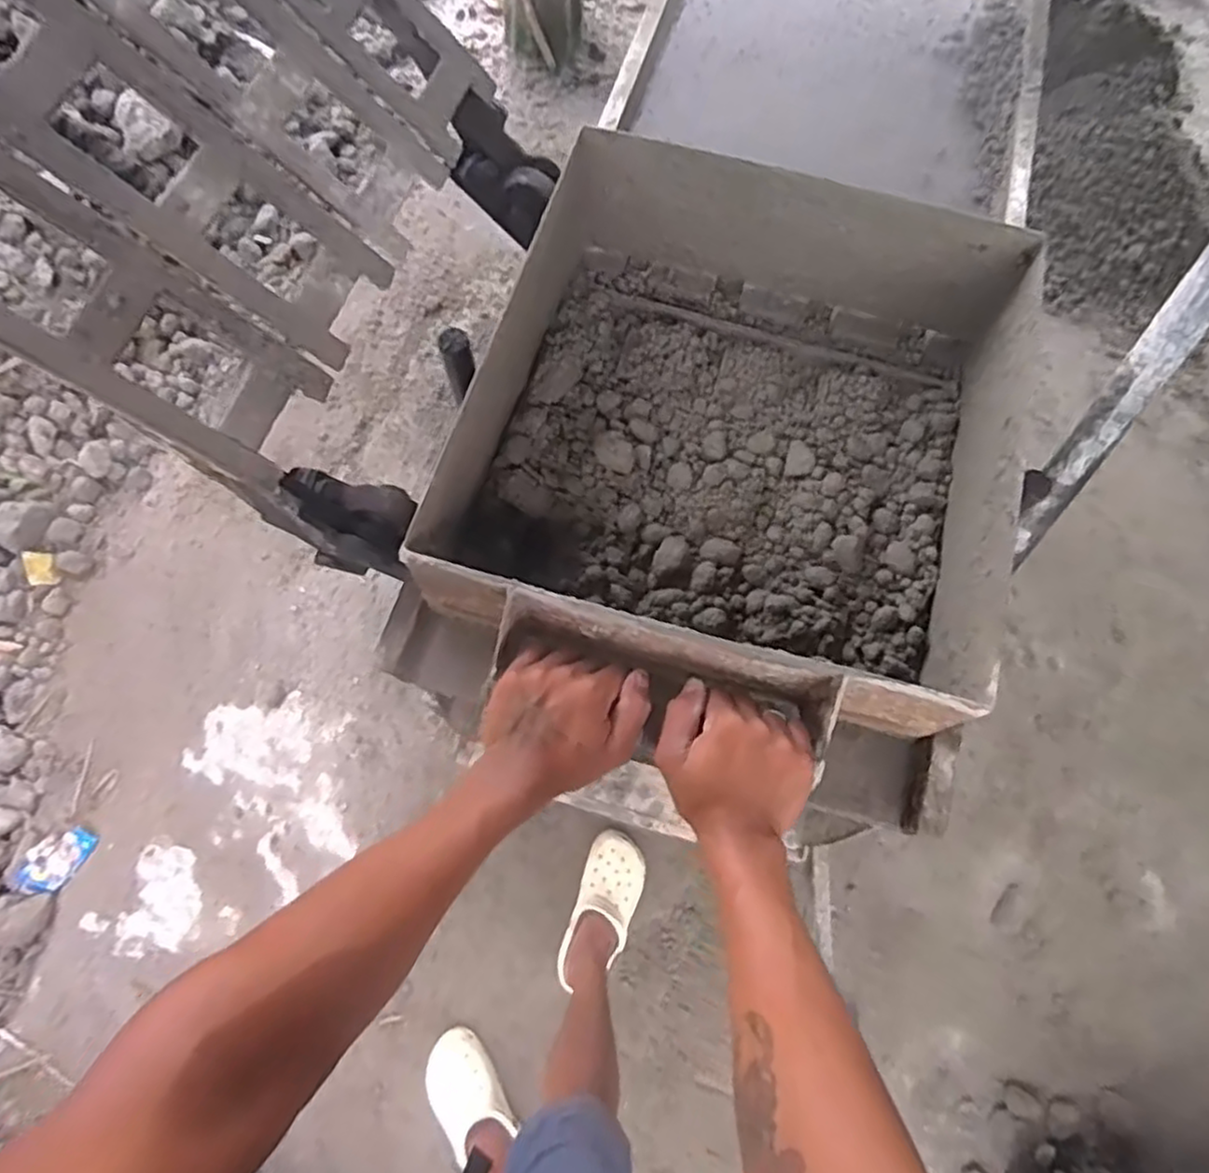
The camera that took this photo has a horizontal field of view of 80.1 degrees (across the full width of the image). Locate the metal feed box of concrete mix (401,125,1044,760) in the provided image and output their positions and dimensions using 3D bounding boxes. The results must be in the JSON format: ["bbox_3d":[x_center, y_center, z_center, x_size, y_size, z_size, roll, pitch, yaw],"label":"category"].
[{"bbox_3d":[0.132,-0.162,0.679,0.446,0.145,0.524,17,68,4],"label":"metal feed box of concrete mix"}]

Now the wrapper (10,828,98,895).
[{"bbox_3d":[-1.028,0.510,1.343,0.093,0.015,0.133,30,72,9],"label":"wrapper"}]

